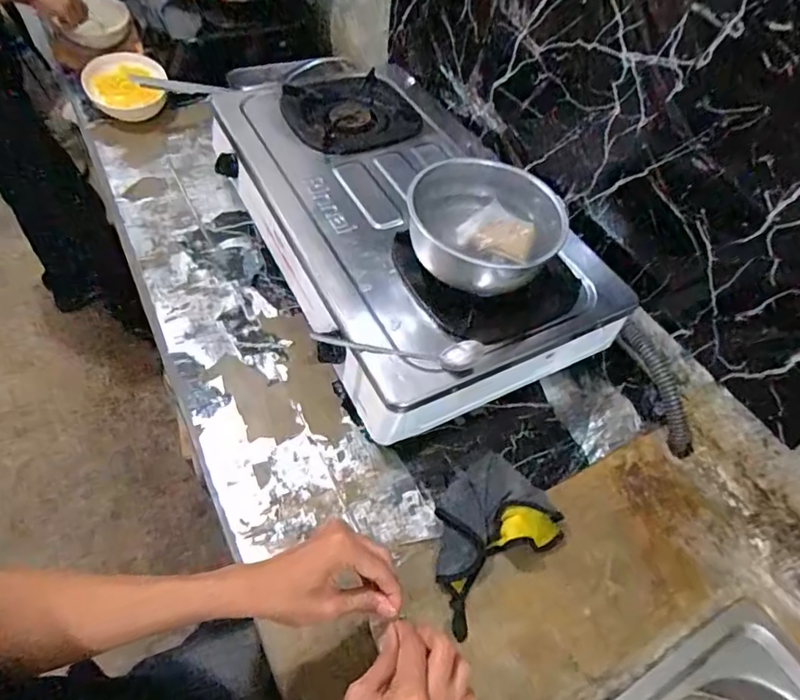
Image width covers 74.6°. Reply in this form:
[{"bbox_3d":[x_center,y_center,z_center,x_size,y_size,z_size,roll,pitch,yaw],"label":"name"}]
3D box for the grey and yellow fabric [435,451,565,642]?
[{"bbox_3d":[0.094,0.206,0.589,0.121,0.046,0.172,40,59,23],"label":"grey and yellow fabric"}]

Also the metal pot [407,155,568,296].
[{"bbox_3d":[0.100,-0.146,0.654,0.184,0.099,0.146,17,54,8],"label":"metal pot"}]

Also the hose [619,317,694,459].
[{"bbox_3d":[0.349,0.050,0.712,0.044,0.026,0.188,-18,82,-18],"label":"hose"}]

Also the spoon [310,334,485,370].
[{"bbox_3d":[-0.002,-0.006,0.604,0.191,0.034,0.030,11,54,4],"label":"spoon"}]

